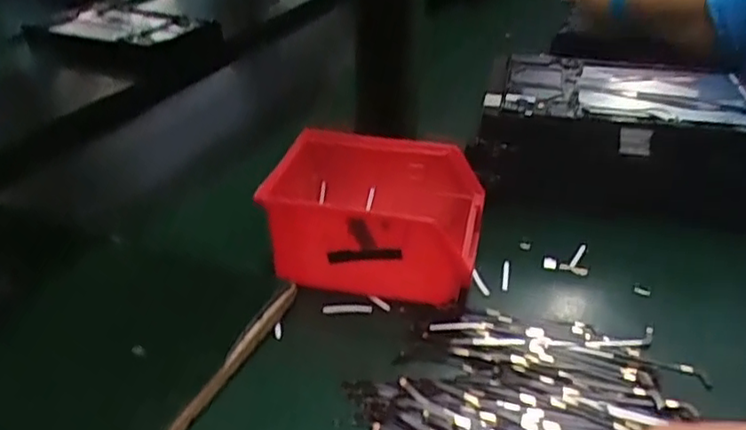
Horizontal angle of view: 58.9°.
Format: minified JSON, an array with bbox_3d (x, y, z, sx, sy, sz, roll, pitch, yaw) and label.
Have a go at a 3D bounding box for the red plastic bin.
[{"bbox_3d":[-0.001,0.001,0.459,0.147,0.068,0.106,7,32,9],"label":"red plastic bin"}]

